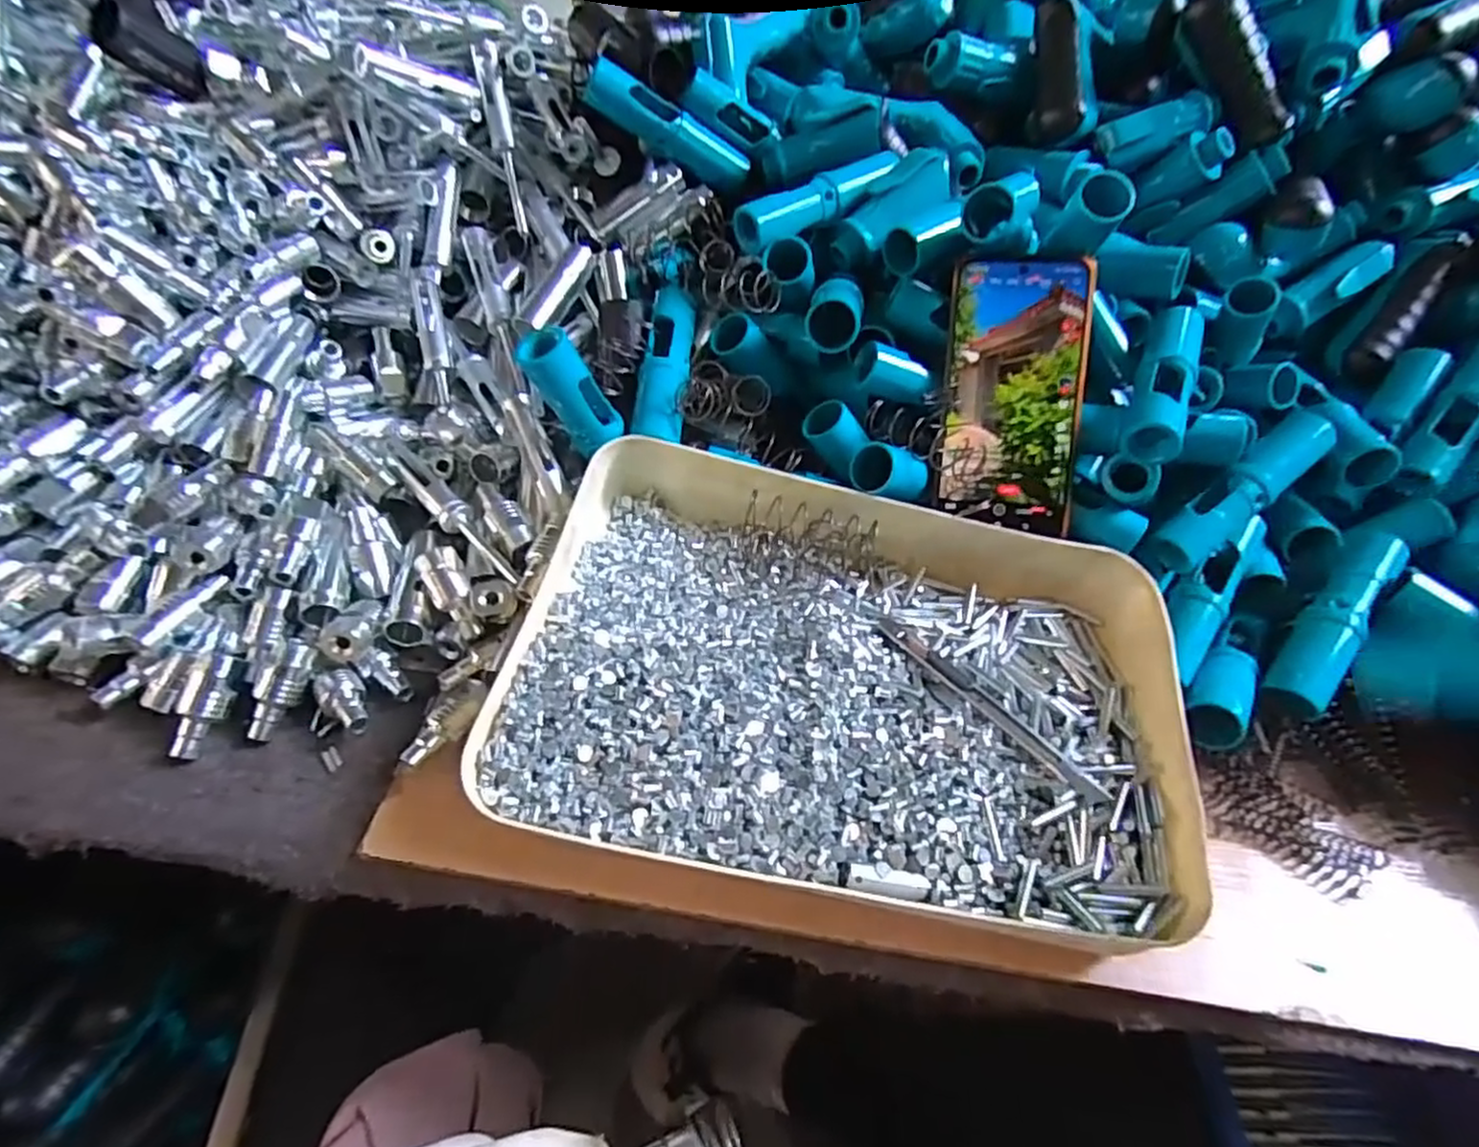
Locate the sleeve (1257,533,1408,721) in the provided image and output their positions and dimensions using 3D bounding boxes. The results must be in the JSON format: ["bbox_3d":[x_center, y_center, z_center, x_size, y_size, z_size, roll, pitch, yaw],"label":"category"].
[{"bbox_3d":[0.336,0.027,0.402,0.028,0.028,0.125,34,72,22],"label":"sleeve"}]

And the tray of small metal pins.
[{"bbox_3d":[0.058,0.043,0.365,0.326,0.054,0.246,13,48,5],"label":"tray of small metal pins"}]

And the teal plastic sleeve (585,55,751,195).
[{"bbox_3d":[-0.048,-0.302,0.485,0.115,0.026,0.022,23,43,-23],"label":"teal plastic sleeve"}]

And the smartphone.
[{"bbox_3d":[0.158,-0.104,0.405,0.078,0.151,0.015,6,3,10],"label":"smartphone"}]

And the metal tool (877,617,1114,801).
[{"bbox_3d":[0.127,0.064,0.369,0.015,0.008,0.140,-27,56,-27],"label":"metal tool"}]

